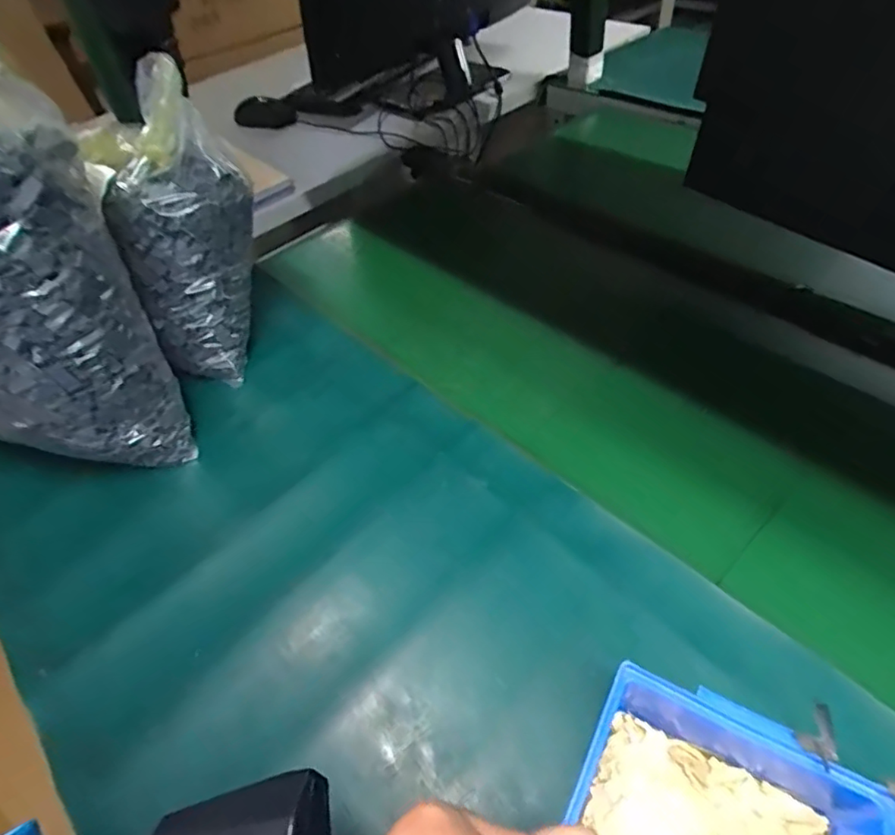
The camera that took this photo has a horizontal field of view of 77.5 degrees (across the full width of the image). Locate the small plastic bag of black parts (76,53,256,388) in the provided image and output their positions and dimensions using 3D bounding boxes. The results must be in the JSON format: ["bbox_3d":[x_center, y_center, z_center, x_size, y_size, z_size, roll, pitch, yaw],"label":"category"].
[{"bbox_3d":[-0.217,-0.143,0.478,0.107,0.226,0.100,-14,48,-7],"label":"small plastic bag of black parts"}]

